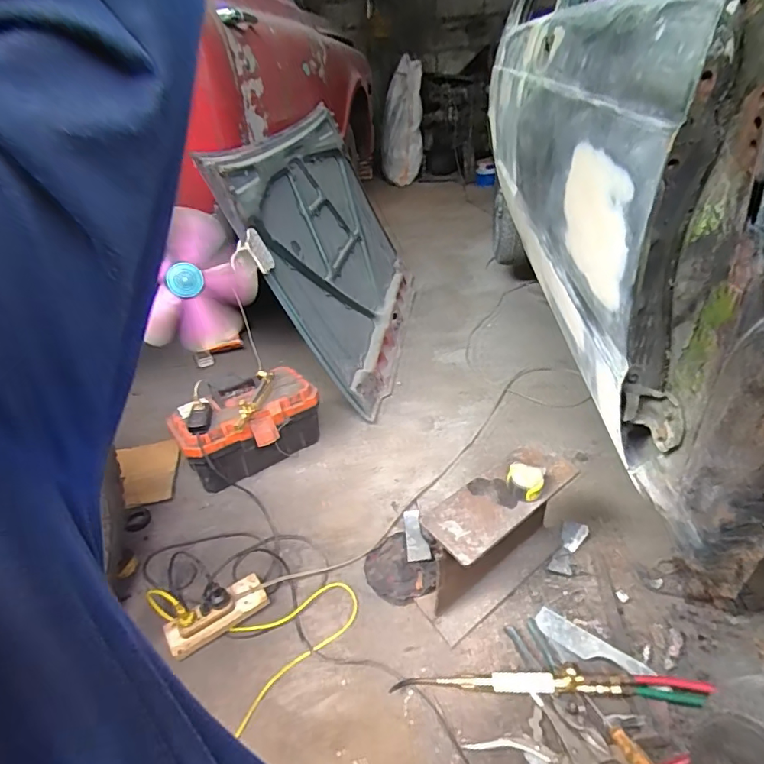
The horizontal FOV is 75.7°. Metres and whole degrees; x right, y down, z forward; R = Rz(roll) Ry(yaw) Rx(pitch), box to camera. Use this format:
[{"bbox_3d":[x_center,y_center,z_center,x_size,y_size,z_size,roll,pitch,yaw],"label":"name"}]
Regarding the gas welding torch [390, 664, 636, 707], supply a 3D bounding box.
[{"bbox_3d":[0.224,0.527,0.863,0.416,0.065,0.044,-1,34,4],"label":"gas welding torch"}]

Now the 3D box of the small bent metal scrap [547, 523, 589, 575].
[{"bbox_3d":[0.417,0.376,1.108,0.051,0.025,0.130,19,54,31],"label":"small bent metal scrap"}]

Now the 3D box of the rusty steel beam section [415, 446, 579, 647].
[{"bbox_3d":[0.241,0.316,1.005,0.358,0.271,0.121,-26,39,-29],"label":"rusty steel beam section"}]

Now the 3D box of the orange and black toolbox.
[{"bbox_3d":[-0.369,0.136,1.398,0.385,0.225,0.208,-26,39,-29],"label":"orange and black toolbox"}]

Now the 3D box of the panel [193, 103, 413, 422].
[{"bbox_3d":[-0.151,-0.503,1.806,0.074,0.872,1.200,-16,34,23],"label":"panel"}]

